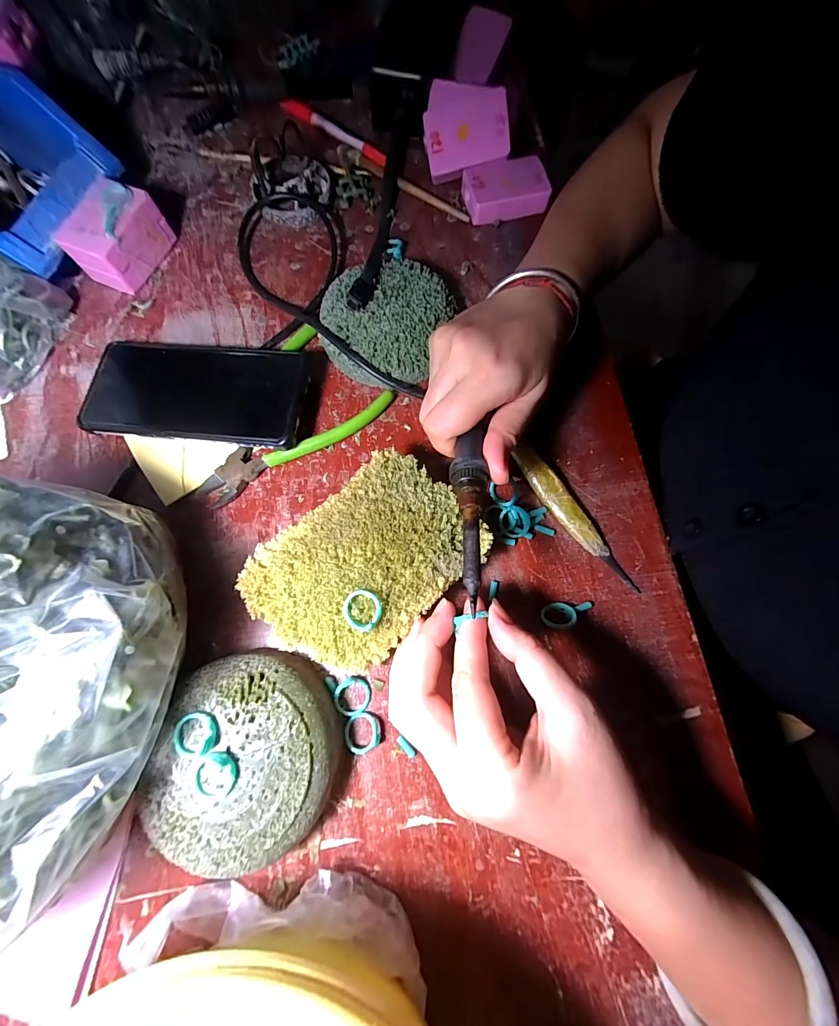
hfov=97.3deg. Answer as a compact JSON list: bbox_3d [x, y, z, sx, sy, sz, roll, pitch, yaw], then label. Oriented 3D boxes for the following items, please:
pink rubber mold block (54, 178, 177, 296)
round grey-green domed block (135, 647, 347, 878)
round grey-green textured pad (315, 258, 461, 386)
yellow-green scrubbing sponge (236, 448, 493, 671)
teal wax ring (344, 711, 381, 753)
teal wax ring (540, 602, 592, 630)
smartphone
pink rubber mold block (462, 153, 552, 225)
[{"bbox_3d":[-0.244,-0.223,0.298,0.046,0.044,0.067,24,76,6],"label":"pink rubber mold block"},{"bbox_3d":[-0.093,0.134,0.210,0.093,0.039,0.098,0,75,0],"label":"round grey-green domed block"},{"bbox_3d":[-0.027,-0.151,0.289,0.093,0.024,0.102,0,75,0],"label":"round grey-green textured pad"},{"bbox_3d":[-0.033,0.032,0.233,0.131,0.042,0.091,-42,79,-10],"label":"yellow-green scrubbing sponge"},{"bbox_3d":[-0.035,0.134,0.226,0.021,0.008,0.021,0,75,0],"label":"teal wax ring"},{"bbox_3d":[0.096,0.066,0.237,0.035,0.017,0.016,-1,75,-1],"label":"teal wax ring"},{"bbox_3d":[-0.164,-0.092,0.272,0.162,0.008,0.082,6,73,6],"label":"smartphone"},{"bbox_3d":[0.075,-0.282,0.322,0.067,0.023,0.040,-13,76,-4],"label":"pink rubber mold block"}]

